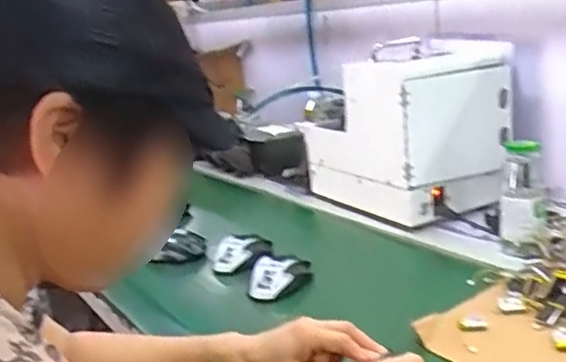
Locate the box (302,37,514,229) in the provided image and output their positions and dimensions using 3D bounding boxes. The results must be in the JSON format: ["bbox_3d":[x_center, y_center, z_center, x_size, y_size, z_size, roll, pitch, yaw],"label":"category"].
[{"bbox_3d":[0.217,-0.108,1.176,0.243,0.241,0.310,-15,16,-25],"label":"box"}]

